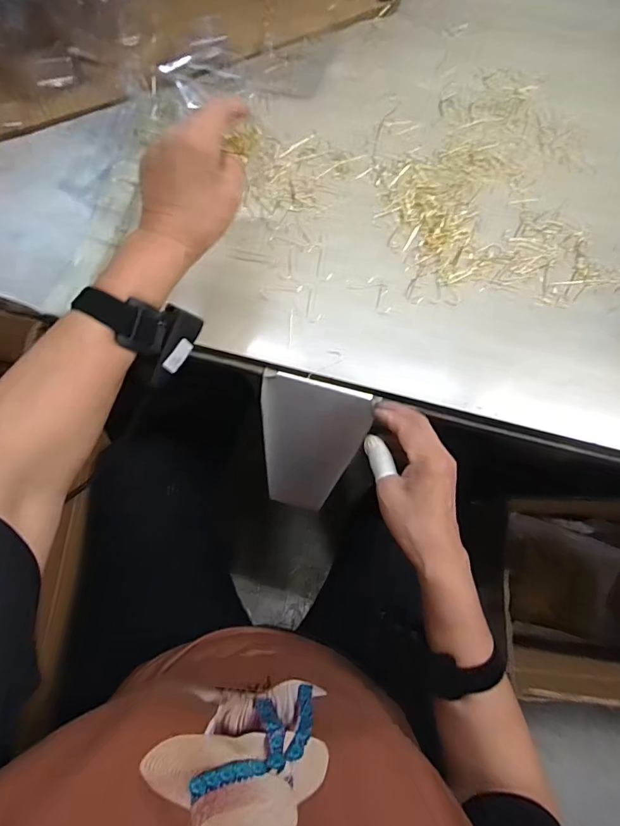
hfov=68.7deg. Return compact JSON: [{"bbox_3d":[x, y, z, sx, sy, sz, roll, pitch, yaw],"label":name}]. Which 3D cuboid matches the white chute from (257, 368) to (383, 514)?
[{"bbox_3d":[-0.001,0.035,0.478,0.108,0.010,0.148,13,115,5],"label":"white chute"}]

